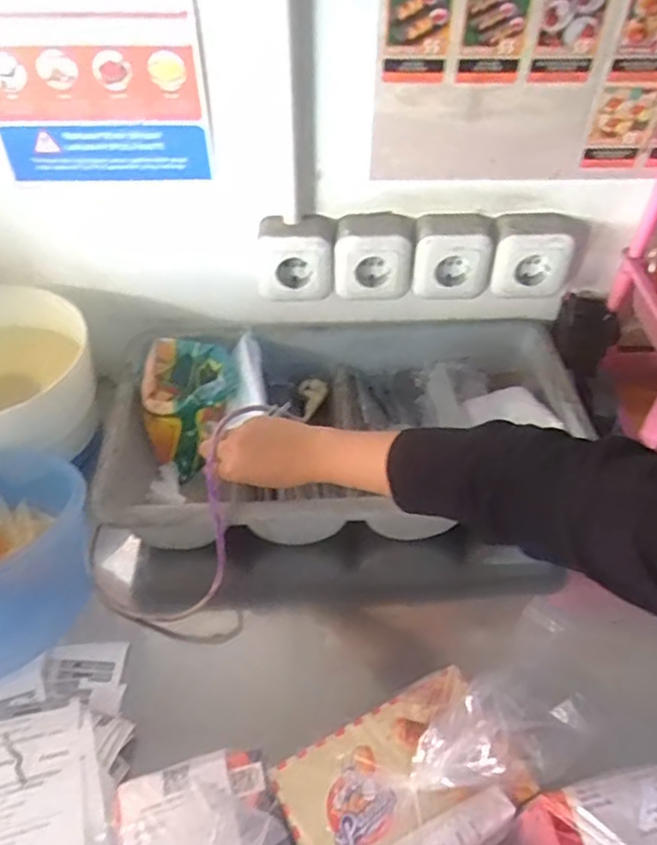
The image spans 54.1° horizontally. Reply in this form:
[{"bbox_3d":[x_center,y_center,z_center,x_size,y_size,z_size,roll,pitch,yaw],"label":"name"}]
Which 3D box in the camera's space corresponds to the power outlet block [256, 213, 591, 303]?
[{"bbox_3d":[0.107,-0.185,0.720,0.364,0.081,0.062,0,46,-2],"label":"power outlet block"}]

